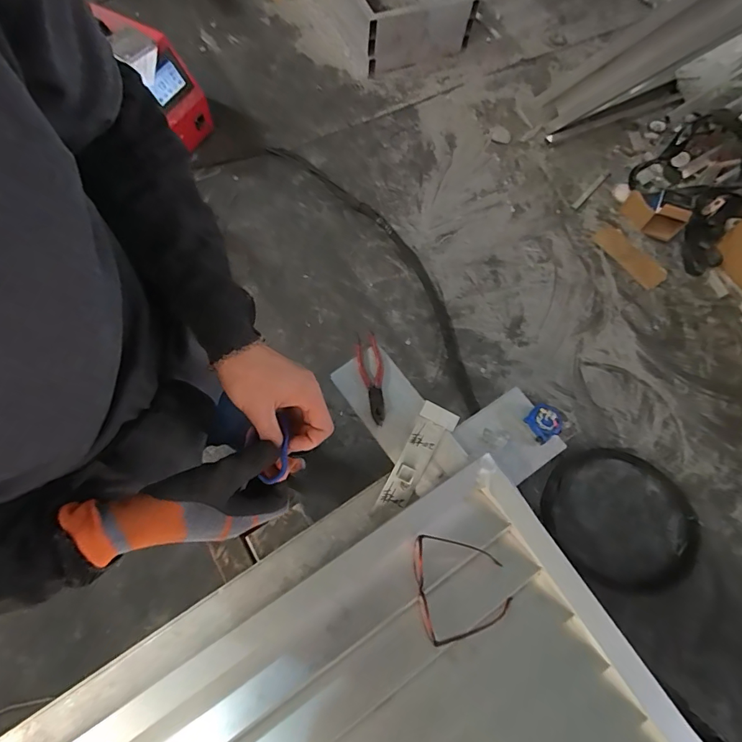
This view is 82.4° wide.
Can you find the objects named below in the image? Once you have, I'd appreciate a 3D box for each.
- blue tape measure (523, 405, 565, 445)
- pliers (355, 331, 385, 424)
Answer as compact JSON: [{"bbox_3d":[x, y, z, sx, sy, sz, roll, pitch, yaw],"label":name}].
[{"bbox_3d":[0.331,0.097,0.805,0.056,0.028,0.061,-24,72,-13],"label":"blue tape measure"},{"bbox_3d":[0.005,0.012,0.815,0.046,0.012,0.184,-9,70,-8],"label":"pliers"}]

